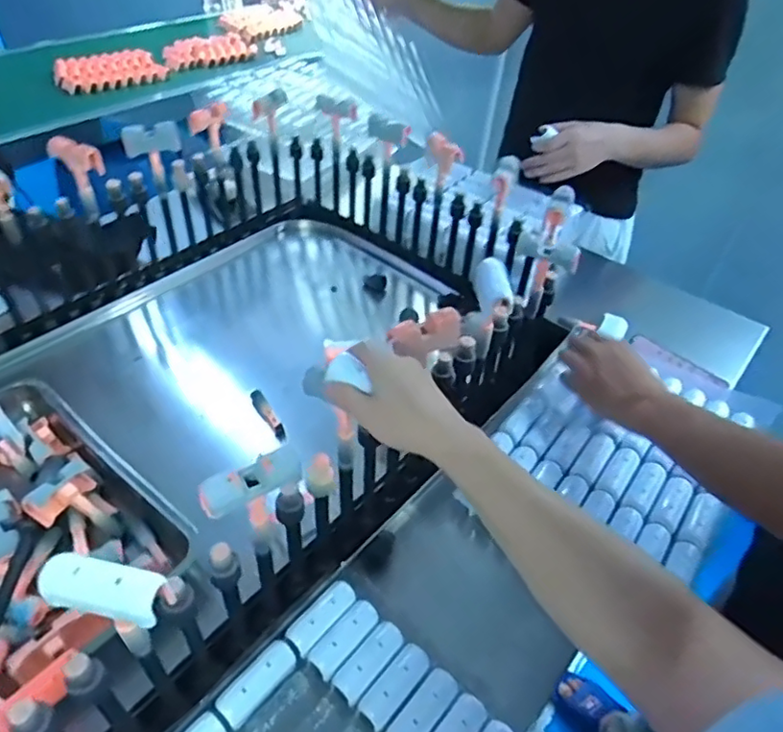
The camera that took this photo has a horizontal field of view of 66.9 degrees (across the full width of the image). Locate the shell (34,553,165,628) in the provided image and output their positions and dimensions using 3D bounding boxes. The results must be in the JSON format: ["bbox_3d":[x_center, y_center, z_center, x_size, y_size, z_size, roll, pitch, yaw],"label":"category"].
[{"bbox_3d":[-0.185,0.139,0.374,0.077,0.021,0.030,7,49,10],"label":"shell"}]

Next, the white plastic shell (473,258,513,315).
[{"bbox_3d":[0.111,-0.088,0.654,0.032,0.036,0.074,-5,48,-1],"label":"white plastic shell"}]

